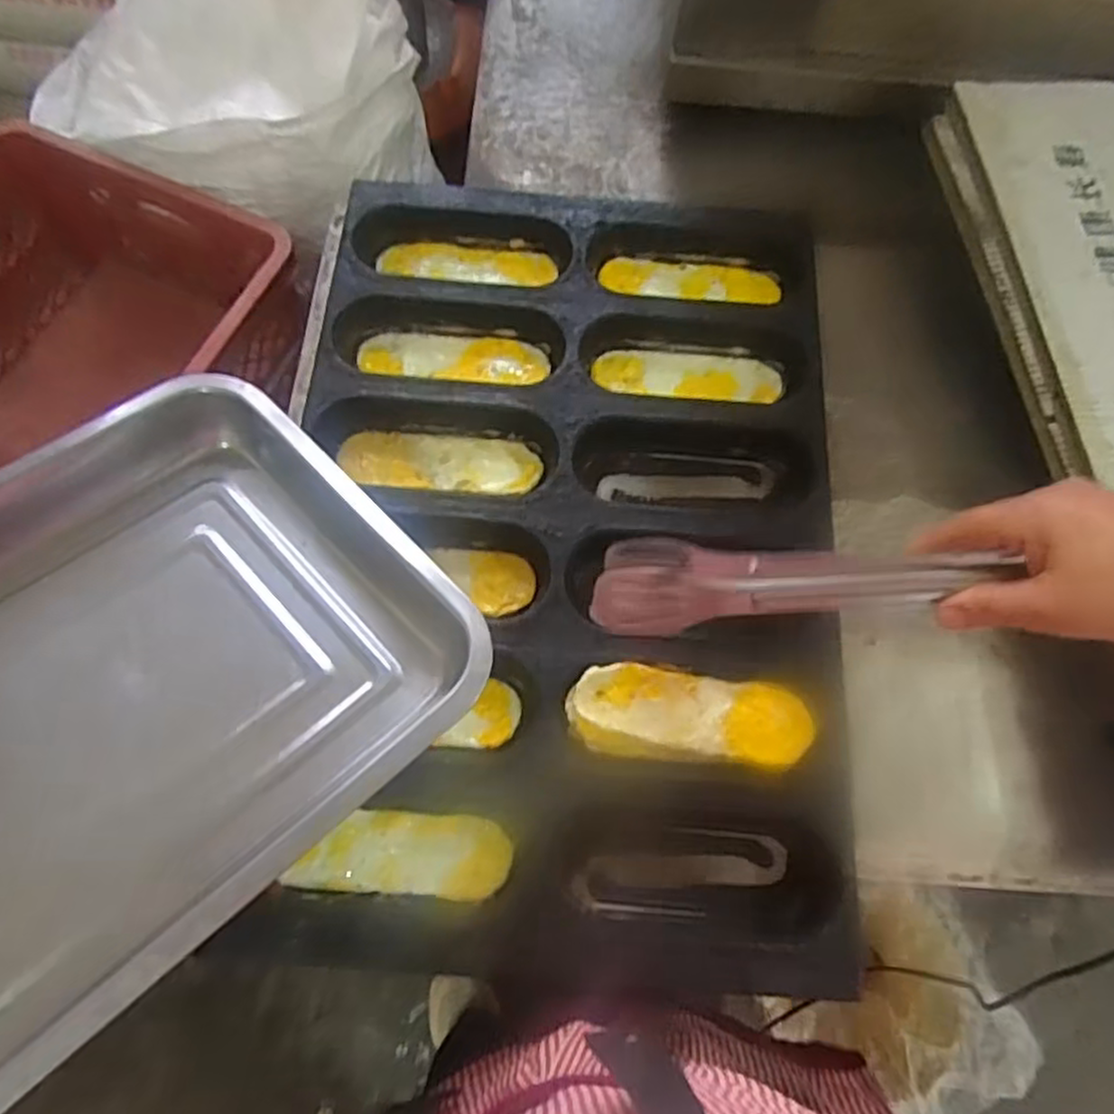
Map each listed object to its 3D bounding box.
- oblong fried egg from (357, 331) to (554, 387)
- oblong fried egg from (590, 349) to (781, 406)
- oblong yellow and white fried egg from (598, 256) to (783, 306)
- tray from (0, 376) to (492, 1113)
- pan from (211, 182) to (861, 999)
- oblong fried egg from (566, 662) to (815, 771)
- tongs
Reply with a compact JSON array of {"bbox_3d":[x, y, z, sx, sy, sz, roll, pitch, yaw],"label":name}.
[{"bbox_3d":[-0.085,-0.167,0.606,0.154,0.013,0.044,6,71,-1],"label":"oblong fried egg"},{"bbox_3d":[0.109,-0.151,0.606,0.154,0.013,0.047,5,71,-1],"label":"oblong fried egg"},{"bbox_3d":[0.116,-0.240,0.640,0.154,0.017,0.040,2,71,-2],"label":"oblong yellow and white fried egg"},{"bbox_3d":[-0.231,0.073,0.336,0.260,0.047,0.339,42,63,18],"label":"tray"},{"bbox_3d":[-0.002,-0.022,0.548,0.413,0.050,0.600,4,71,-1],"label":"pan"},{"bbox_3d":[0.089,0.111,0.496,0.158,0.026,0.058,8,71,0],"label":"oblong fried egg"},{"bbox_3d":[0.135,0.011,0.423,0.226,0.036,0.056,-3,70,15],"label":"tongs"}]

